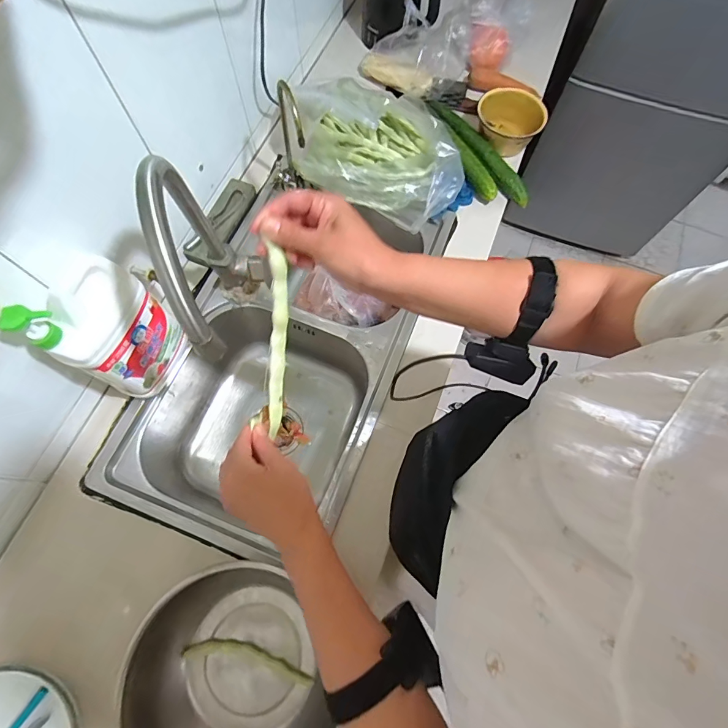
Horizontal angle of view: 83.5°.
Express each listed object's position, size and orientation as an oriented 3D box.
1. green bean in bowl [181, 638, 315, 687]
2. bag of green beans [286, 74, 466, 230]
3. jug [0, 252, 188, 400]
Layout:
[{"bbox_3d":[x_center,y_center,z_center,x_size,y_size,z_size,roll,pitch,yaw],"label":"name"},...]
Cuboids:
[{"bbox_3d":[-0.163,0.416,0.578,0.186,0.016,0.028,11,70,2],"label":"green bean in bowl"},{"bbox_3d":[0.018,-0.429,0.833,0.388,0.127,0.214,34,73,10],"label":"bag of green beans"},{"bbox_3d":[-0.369,-0.056,0.582,0.118,0.228,0.135,27,72,8],"label":"jug"}]

